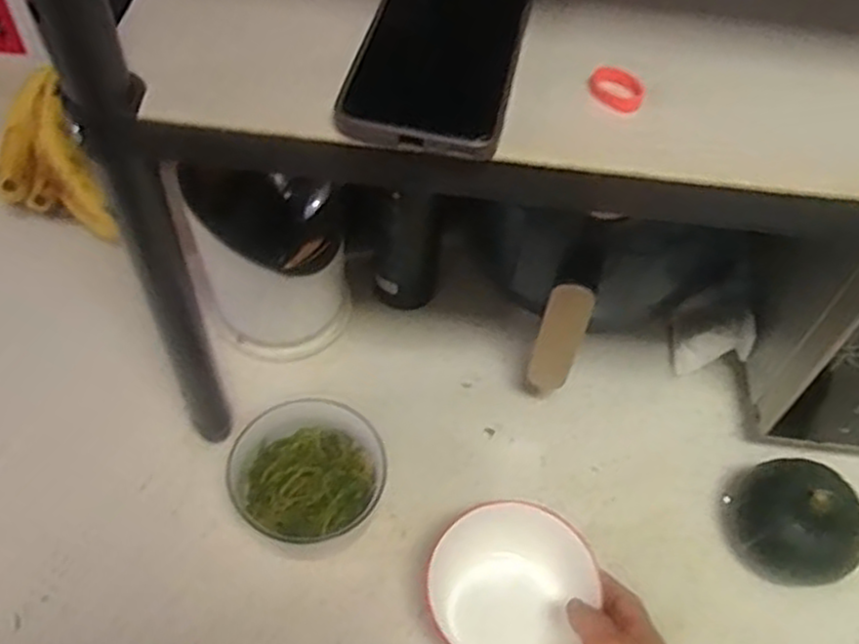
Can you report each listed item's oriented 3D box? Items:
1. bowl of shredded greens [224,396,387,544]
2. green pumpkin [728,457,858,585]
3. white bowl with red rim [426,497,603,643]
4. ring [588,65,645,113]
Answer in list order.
[{"bbox_3d":[-0.091,0.117,0.580,0.113,0.060,0.097,-7,55,-9],"label":"bowl of shredded greens"},{"bbox_3d":[0.269,0.154,0.579,0.082,0.073,0.083,2,54,-3],"label":"green pumpkin"},{"bbox_3d":[0.054,0.184,0.540,0.106,0.064,0.099,2,54,-3],"label":"white bowl with red rim"},{"bbox_3d":[0.095,-0.119,0.389,0.028,0.010,0.022,19,55,10],"label":"ring"}]

